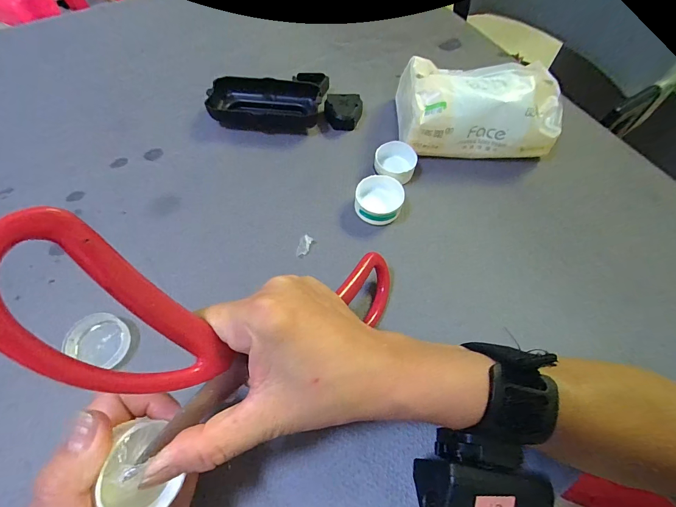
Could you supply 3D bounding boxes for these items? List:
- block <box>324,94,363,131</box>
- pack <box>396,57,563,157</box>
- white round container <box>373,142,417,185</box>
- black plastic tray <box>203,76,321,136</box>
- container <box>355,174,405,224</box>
[{"bbox_3d":[0.006,-0.149,0.361,0.038,0.019,0.037,5,63,1],"label":"block"},{"bbox_3d":[0.132,-0.145,0.328,0.144,0.055,0.085,1,63,-1],"label":"pack"},{"bbox_3d":[0.053,-0.085,0.322,0.036,0.017,0.039,1,63,-1],"label":"white round container"},{"bbox_3d":[-0.075,-0.155,0.357,0.109,0.024,0.056,0,63,-1],"label":"black plastic tray"},{"bbox_3d":[0.036,-0.047,0.303,0.040,0.022,0.037,1,63,-1],"label":"container"}]

